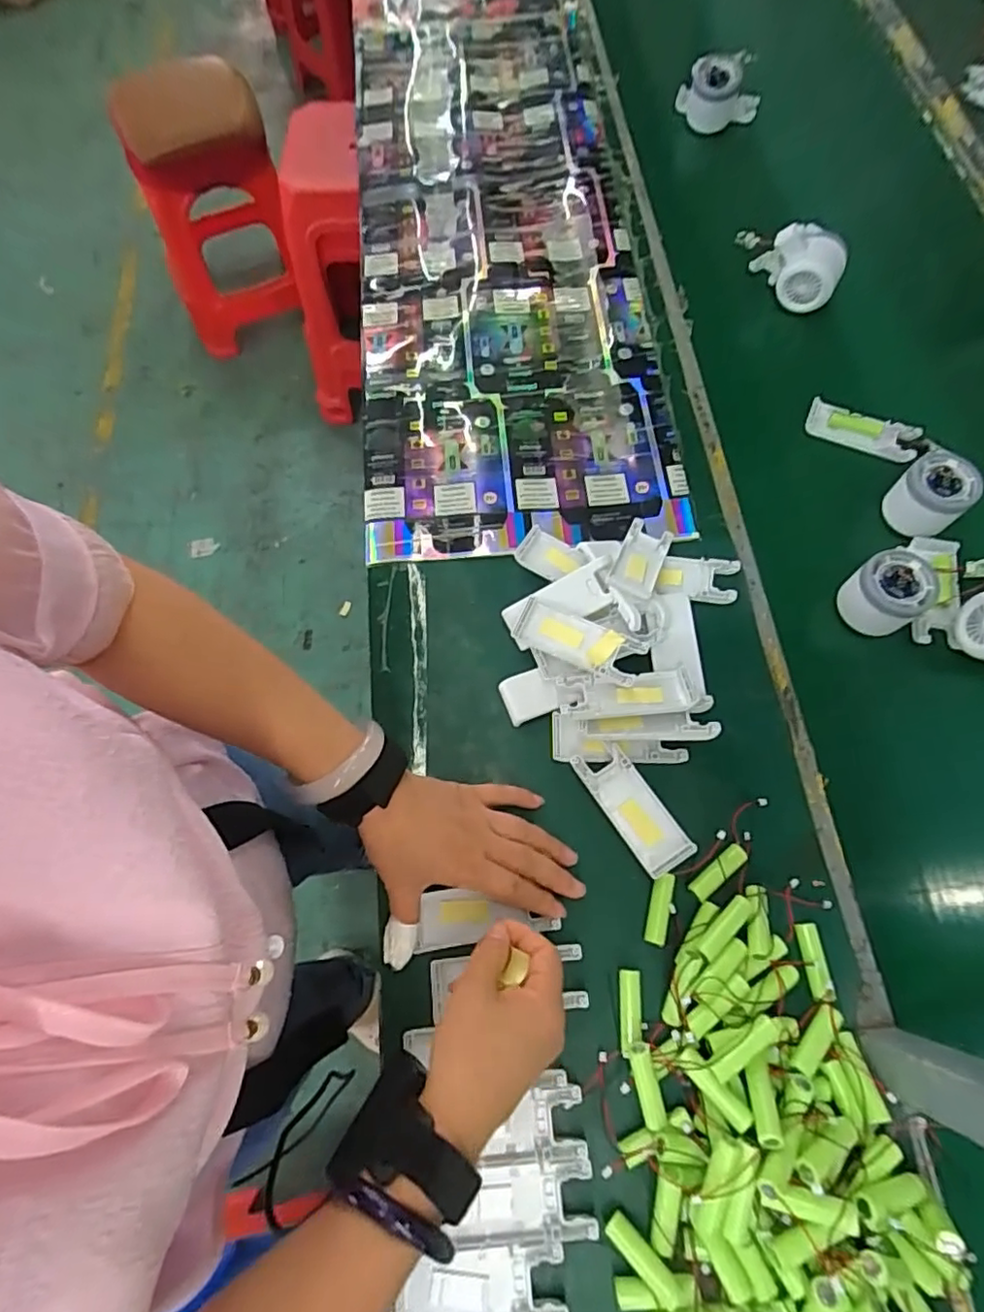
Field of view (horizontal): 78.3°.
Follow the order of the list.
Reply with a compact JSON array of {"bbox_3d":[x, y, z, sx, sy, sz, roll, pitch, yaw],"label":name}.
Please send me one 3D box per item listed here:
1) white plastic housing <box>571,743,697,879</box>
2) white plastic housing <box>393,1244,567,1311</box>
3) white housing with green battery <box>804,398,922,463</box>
[{"bbox_3d":[0.108,0.117,0.467,0.040,0.018,0.103,-31,69,-10],"label":"white plastic housing"},{"bbox_3d":[-0.008,0.382,0.362,0.101,0.009,0.038,-5,67,0],"label":"white plastic housing"},{"bbox_3d":[0.371,-0.225,0.608,0.106,0.022,0.034,20,70,11],"label":"white housing with green battery"}]

